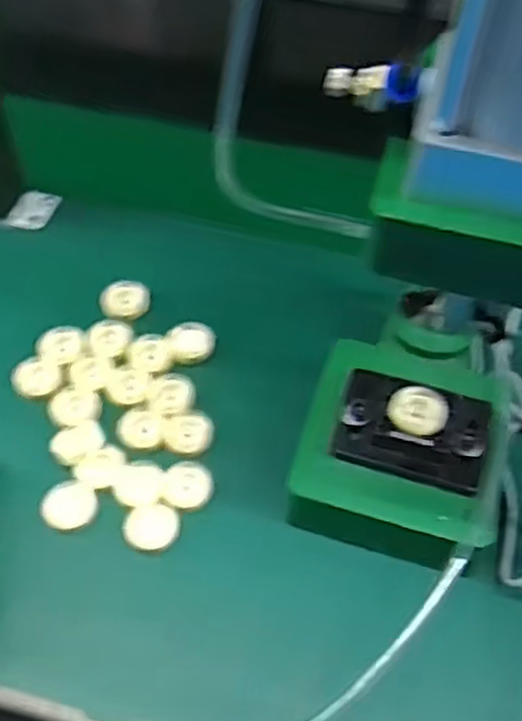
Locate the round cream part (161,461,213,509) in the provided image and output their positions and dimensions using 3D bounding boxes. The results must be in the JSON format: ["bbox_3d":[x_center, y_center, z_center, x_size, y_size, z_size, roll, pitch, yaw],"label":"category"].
[{"bbox_3d":[-0.049,0.085,0.510,0.033,0.013,0.032,1,53,-1],"label":"round cream part"}]

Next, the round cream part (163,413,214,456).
[{"bbox_3d":[-0.050,0.052,0.532,0.033,0.010,0.028,-3,53,-3],"label":"round cream part"}]

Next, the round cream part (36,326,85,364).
[{"bbox_3d":[-0.147,-0.012,0.567,0.032,0.008,0.029,1,53,0],"label":"round cream part"}]

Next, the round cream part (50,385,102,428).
[{"bbox_3d":[-0.129,0.032,0.535,0.036,0.010,0.033,1,53,-1],"label":"round cream part"}]

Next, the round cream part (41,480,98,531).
[{"bbox_3d":[-0.122,0.093,0.491,0.033,0.011,0.028,-33,61,-23],"label":"round cream part"}]

